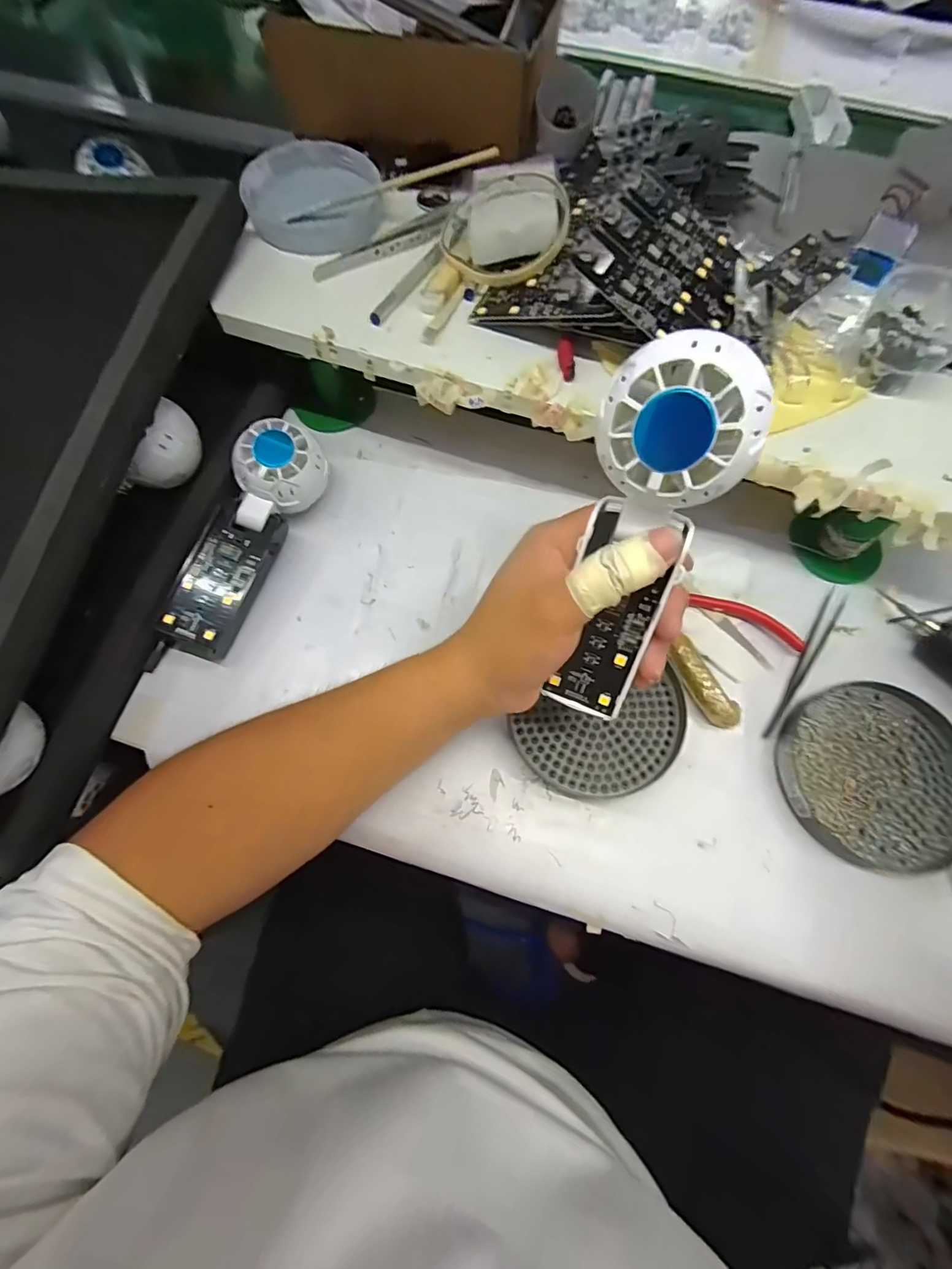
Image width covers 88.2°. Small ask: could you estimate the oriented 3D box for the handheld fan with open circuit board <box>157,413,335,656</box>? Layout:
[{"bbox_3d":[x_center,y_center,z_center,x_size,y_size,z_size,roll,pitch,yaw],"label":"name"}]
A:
[{"bbox_3d":[-0.163,-0.067,0.348,0.055,0.042,0.174,22,82,8],"label":"handheld fan with open circuit board"}]

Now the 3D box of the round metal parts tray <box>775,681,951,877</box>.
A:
[{"bbox_3d":[0.254,0.086,0.312,0.110,0.014,0.115,0,69,0],"label":"round metal parts tray"}]

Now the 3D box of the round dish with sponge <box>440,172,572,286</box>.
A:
[{"bbox_3d":[0.022,-0.280,0.339,0.088,0.014,0.075,26,95,21],"label":"round dish with sponge"}]

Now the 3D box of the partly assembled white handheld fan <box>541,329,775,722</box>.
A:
[{"bbox_3d":[0.072,-0.034,0.220,0.055,0.170,0.028,14,38,10],"label":"partly assembled white handheld fan"}]

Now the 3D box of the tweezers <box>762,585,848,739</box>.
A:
[{"bbox_3d":[0.231,0.018,0.344,0.014,0.005,0.129,34,72,12],"label":"tweezers"}]

